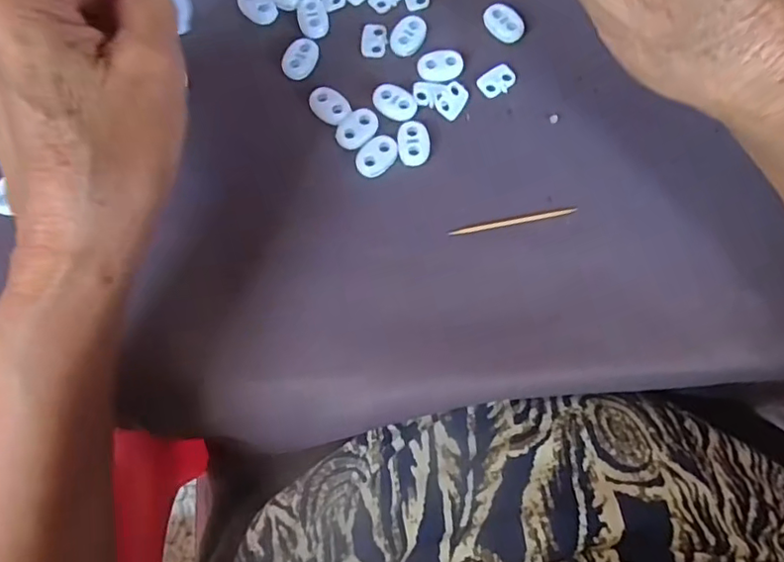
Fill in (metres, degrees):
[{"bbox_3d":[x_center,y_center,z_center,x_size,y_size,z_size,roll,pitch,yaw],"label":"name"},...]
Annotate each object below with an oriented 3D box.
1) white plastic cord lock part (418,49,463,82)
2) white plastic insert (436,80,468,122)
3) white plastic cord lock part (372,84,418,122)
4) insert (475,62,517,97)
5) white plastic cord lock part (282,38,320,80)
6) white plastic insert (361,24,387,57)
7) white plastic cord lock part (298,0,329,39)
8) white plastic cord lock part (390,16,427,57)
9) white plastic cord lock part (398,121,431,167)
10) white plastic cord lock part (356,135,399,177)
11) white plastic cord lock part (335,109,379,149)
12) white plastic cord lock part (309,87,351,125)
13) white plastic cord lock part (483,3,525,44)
[{"bbox_3d":[0.024,-0.107,0.282,0.022,0.004,0.016,-5,76,-1],"label":"white plastic cord lock part"},{"bbox_3d":[0.030,-0.090,0.278,0.013,0.004,0.019,30,78,7],"label":"white plastic insert"},{"bbox_3d":[0.001,-0.088,0.276,0.023,0.004,0.017,38,79,9],"label":"white plastic cord lock part"},{"bbox_3d":[0.053,-0.100,0.282,0.018,0.004,0.014,-34,79,-8],"label":"insert"},{"bbox_3d":[-0.046,-0.112,0.282,0.016,0.004,0.024,20,77,5],"label":"white plastic cord lock part"},{"bbox_3d":[-0.009,-0.123,0.288,0.012,0.004,0.020,2,76,1],"label":"white plastic insert"},{"bbox_3d":[-0.040,-0.136,0.289,0.015,0.004,0.024,-9,76,-2],"label":"white plastic cord lock part"},{"bbox_3d":[0.008,-0.125,0.287,0.016,0.004,0.022,21,77,5],"label":"white plastic cord lock part"},{"bbox_3d":[0.010,-0.067,0.271,0.015,0.004,0.022,-5,76,-1],"label":"white plastic cord lock part"},{"bbox_3d":[-0.007,-0.060,0.270,0.016,0.004,0.023,43,80,9],"label":"white plastic cord lock part"},{"bbox_3d":[-0.017,-0.074,0.272,0.016,0.004,0.023,42,80,9],"label":"white plastic cord lock part"},{"bbox_3d":[-0.031,-0.086,0.275,0.021,0.004,0.017,38,79,9],"label":"white plastic cord lock part"},{"bbox_3d":[0.057,-0.131,0.287,0.022,0.004,0.016,39,79,9],"label":"white plastic cord lock part"}]

